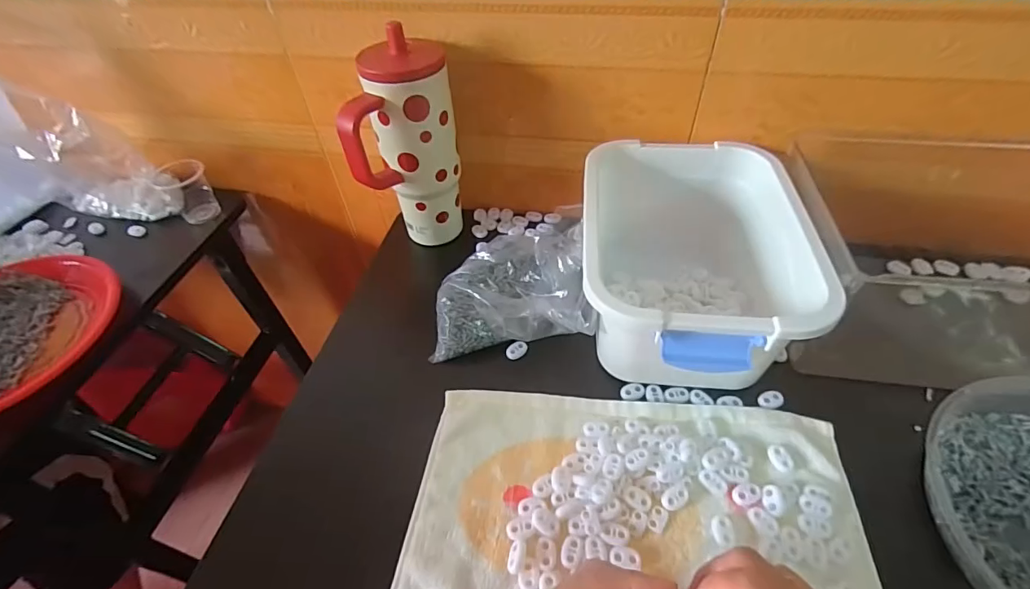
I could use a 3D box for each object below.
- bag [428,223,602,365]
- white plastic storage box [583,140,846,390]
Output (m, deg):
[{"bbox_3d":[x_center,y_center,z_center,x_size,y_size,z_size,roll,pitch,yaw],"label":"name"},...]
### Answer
[{"bbox_3d":[-0.005,-0.003,0.468,0.144,0.079,0.125,1,47,6],"label":"bag"},{"bbox_3d":[0.158,-0.029,0.448,0.185,0.127,0.245,3,48,7],"label":"white plastic storage box"}]

